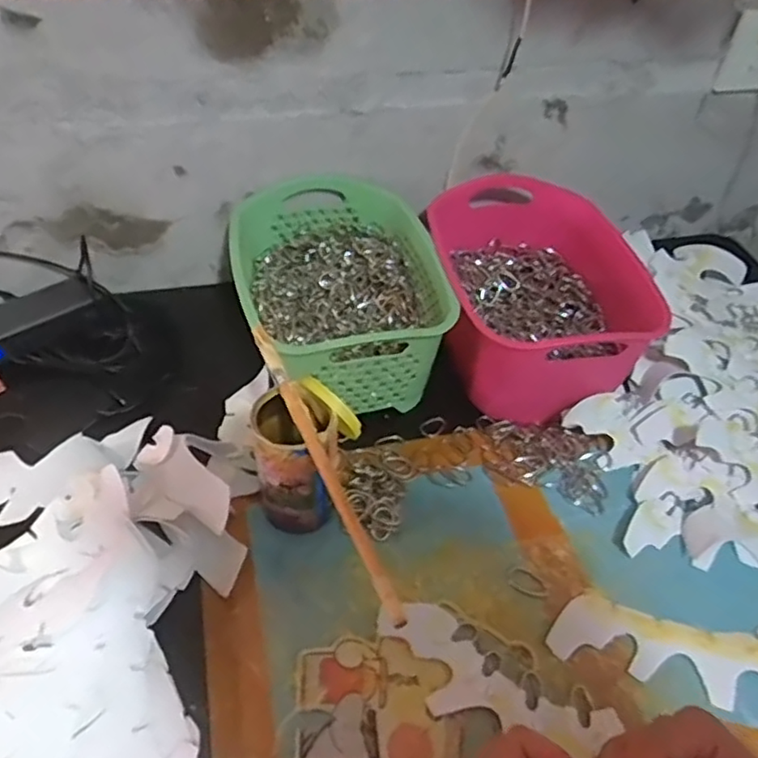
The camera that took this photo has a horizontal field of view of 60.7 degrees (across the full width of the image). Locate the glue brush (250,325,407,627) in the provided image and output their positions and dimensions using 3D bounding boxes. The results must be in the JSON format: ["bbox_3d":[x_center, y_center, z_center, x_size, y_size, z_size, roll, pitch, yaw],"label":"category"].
[{"bbox_3d":[-0.043,0.052,0.454,0.012,0.009,0.264,-17,50,-19],"label":"glue brush"}]

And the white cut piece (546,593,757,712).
[{"bbox_3d":[0.251,0.212,0.496,0.223,0.009,0.078,17,52,13],"label":"white cut piece"}]

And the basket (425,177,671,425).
[{"bbox_3d":[0.157,-0.091,0.687,0.206,0.127,0.280,-7,47,-11],"label":"basket"}]

